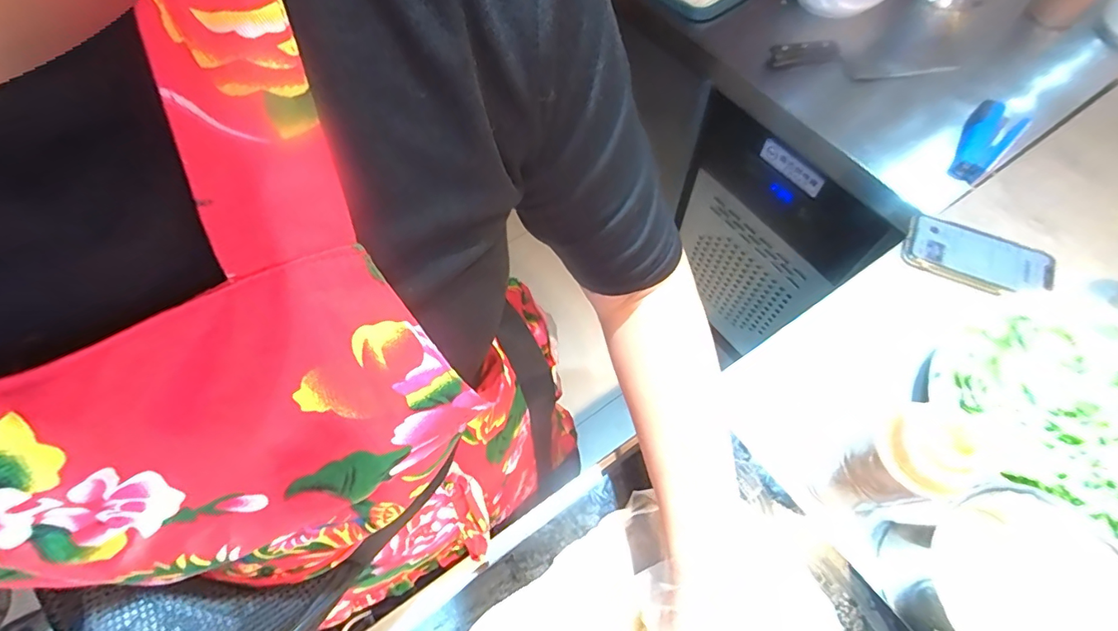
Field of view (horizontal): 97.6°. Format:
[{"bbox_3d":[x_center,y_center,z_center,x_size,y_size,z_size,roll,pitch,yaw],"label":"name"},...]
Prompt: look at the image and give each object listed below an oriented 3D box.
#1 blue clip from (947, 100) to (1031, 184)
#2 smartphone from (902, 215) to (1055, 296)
[{"bbox_3d":[0.544,-0.223,0.636,0.127,0.045,0.060,-42,71,-15],"label":"blue clip"},{"bbox_3d":[0.488,-0.066,0.568,0.159,0.010,0.081,23,65,11],"label":"smartphone"}]

